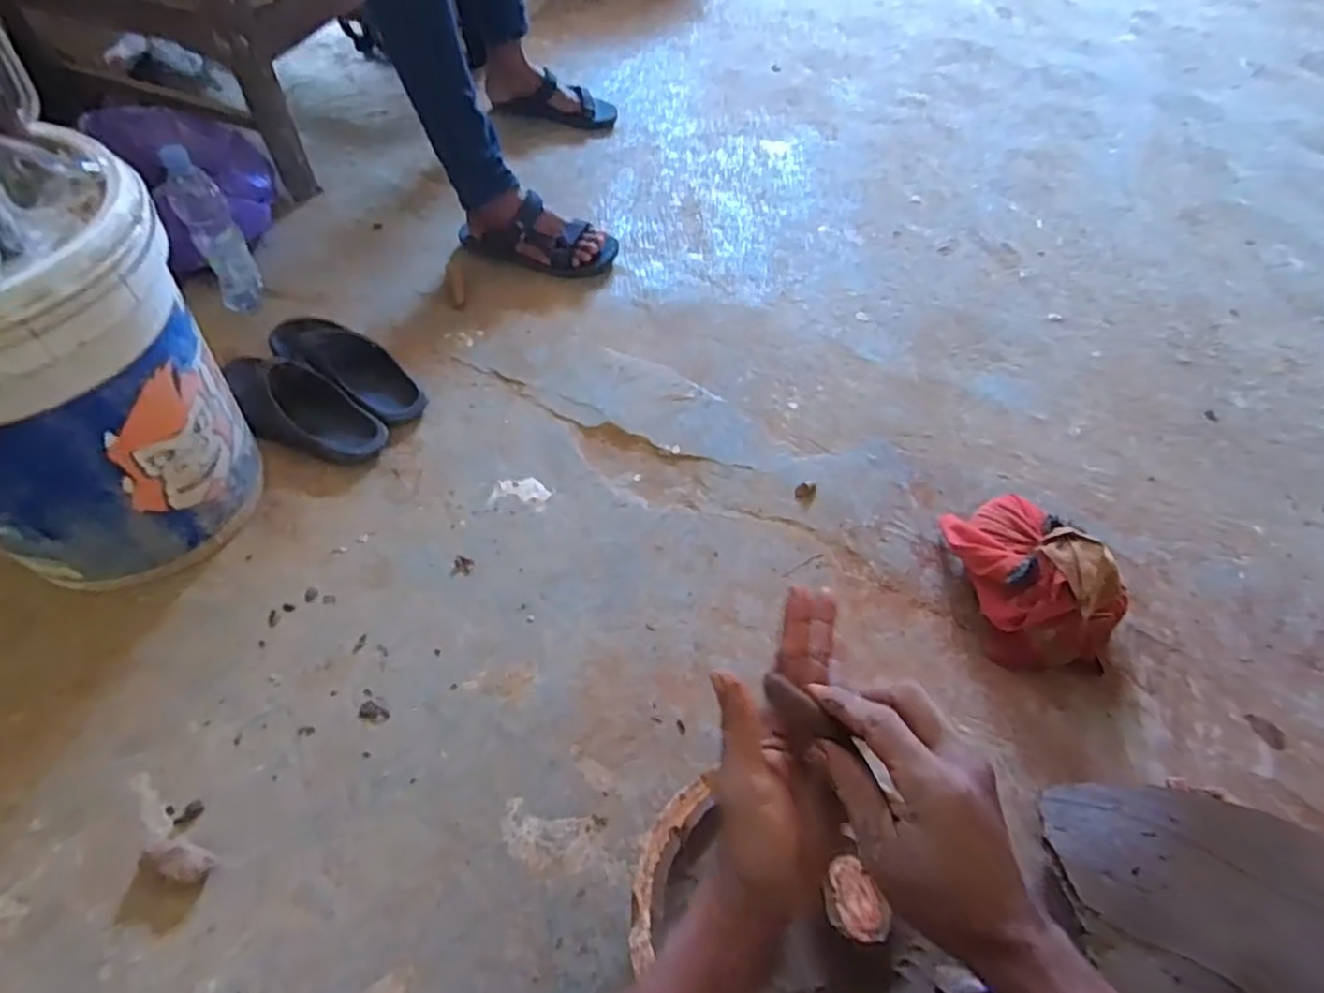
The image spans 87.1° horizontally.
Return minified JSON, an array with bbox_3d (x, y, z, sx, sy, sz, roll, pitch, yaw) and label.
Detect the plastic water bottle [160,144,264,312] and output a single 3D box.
[{"bbox_3d":[-0.630,-0.370,0.985,0.061,0.229,0.054,-19,58,-17],"label":"plastic water bottle"}]

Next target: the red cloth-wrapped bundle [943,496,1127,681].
[{"bbox_3d":[0.432,0.083,0.801,0.132,0.124,0.213,-8,56,-10],"label":"red cloth-wrapped bundle"}]

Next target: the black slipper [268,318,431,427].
[{"bbox_3d":[-0.441,-0.185,0.977,0.254,0.057,0.092,31,58,17],"label":"black slipper"}]

